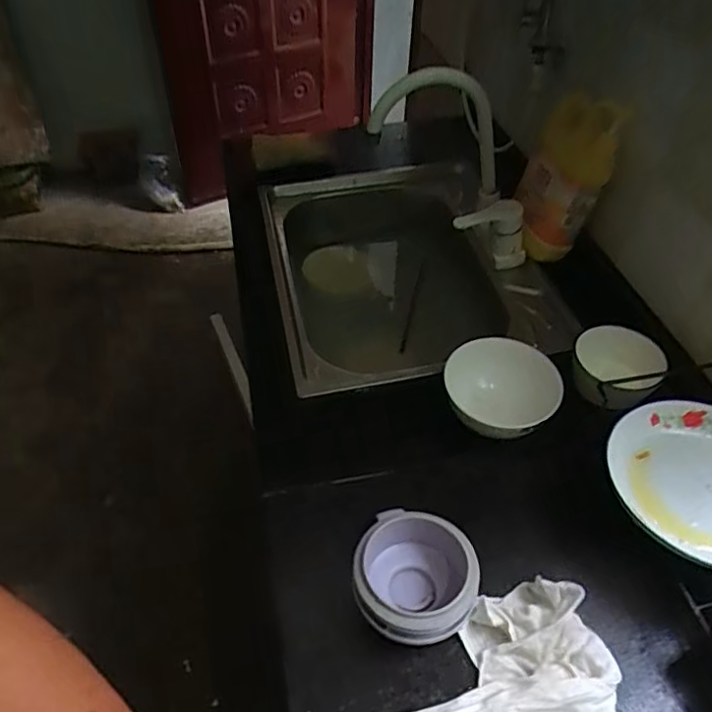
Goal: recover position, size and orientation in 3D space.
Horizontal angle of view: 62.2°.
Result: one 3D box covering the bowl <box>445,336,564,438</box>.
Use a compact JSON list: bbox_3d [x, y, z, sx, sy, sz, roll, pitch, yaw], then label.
[{"bbox_3d":[0.172,0.038,0.700,0.127,0.049,0.125,1,46,-1],"label":"bowl"}]

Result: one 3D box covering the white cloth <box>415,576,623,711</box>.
[{"bbox_3d":[0.115,0.286,0.511,0.224,0.033,0.138,-15,48,-16],"label":"white cloth"}]

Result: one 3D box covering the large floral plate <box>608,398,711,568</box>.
[{"bbox_3d":[0.349,0.125,0.584,0.178,0.035,0.181,1,46,-1],"label":"large floral plate"}]

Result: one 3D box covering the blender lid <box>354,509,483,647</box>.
[{"bbox_3d":[0.055,0.212,0.562,0.110,0.067,0.113,2,46,0],"label":"blender lid"}]

